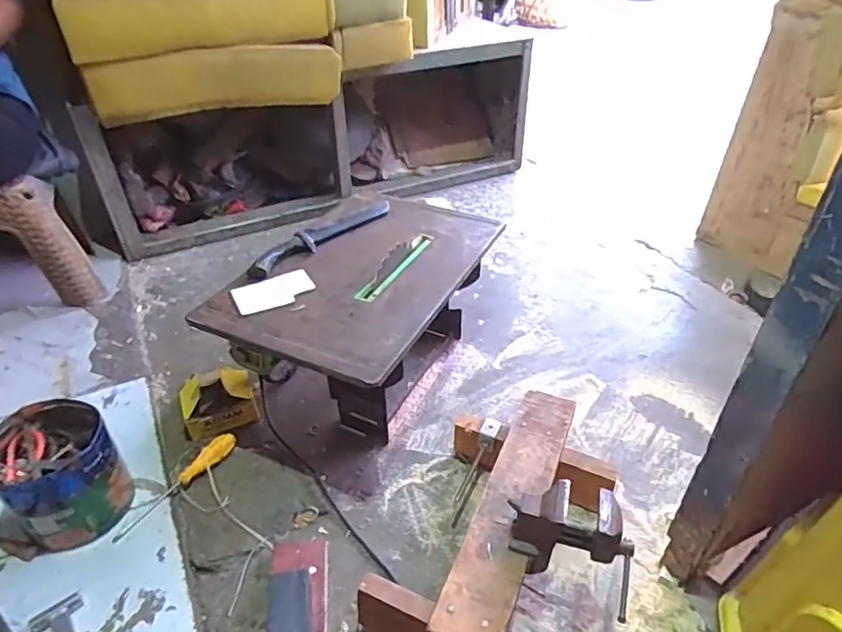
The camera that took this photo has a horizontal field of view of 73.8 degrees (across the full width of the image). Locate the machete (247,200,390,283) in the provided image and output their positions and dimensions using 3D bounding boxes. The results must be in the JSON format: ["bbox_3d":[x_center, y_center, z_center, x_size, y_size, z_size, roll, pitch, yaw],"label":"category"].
[{"bbox_3d":[-0.177,-0.150,1.012,0.047,0.027,0.319,25,45,30],"label":"machete"}]

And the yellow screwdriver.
[{"bbox_3d":[-0.377,0.263,0.874,0.029,0.023,0.220,21,43,25],"label":"yellow screwdriver"}]

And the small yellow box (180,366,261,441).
[{"bbox_3d":[-0.353,0.151,0.988,0.128,0.065,0.112,-15,40,-17],"label":"small yellow box"}]

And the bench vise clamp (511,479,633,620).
[{"bbox_3d":[0.177,0.263,0.666,0.142,0.120,0.064,12,40,16],"label":"bench vise clamp"}]

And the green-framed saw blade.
[{"bbox_3d":[-0.036,-0.094,0.929,0.033,0.035,0.216,17,41,22],"label":"green-framed saw blade"}]

